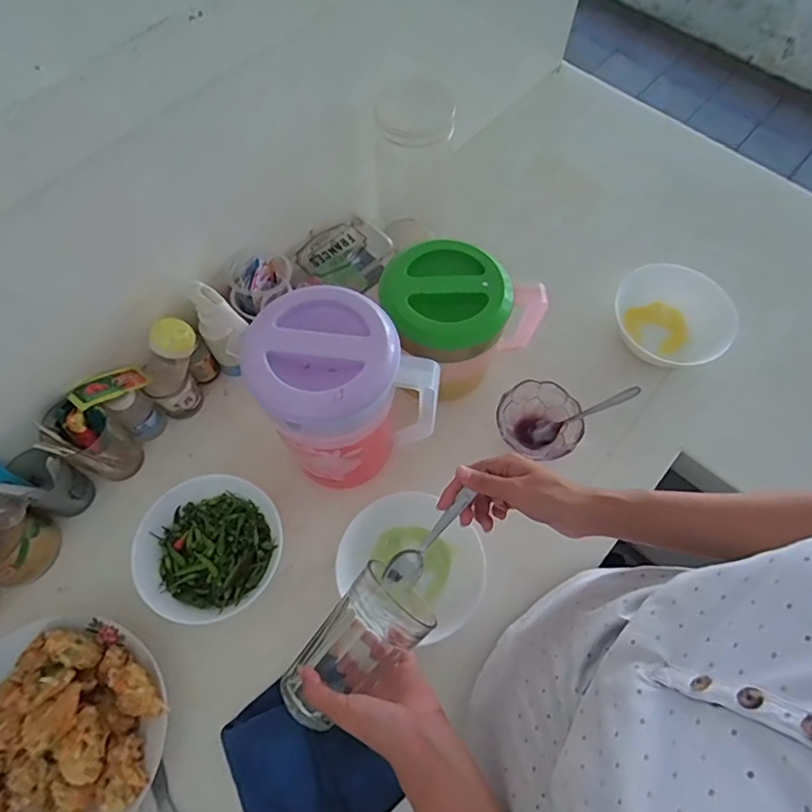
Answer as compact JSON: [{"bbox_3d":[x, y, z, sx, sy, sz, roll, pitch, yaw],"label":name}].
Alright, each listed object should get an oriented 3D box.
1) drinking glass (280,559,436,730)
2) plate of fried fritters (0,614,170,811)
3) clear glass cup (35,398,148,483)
[{"bbox_3d":[-0.041,0.208,0.471,0.071,0.088,0.135,37,70,14],"label":"drinking glass"},{"bbox_3d":[-0.328,0.292,0.483,0.213,0.065,0.196,1,66,-1],"label":"plate of fried fritters"},{"bbox_3d":[-0.330,0.037,0.582,0.058,0.112,0.060,1,66,-1],"label":"clear glass cup"}]

